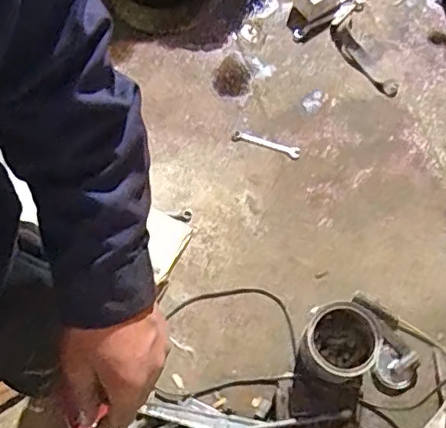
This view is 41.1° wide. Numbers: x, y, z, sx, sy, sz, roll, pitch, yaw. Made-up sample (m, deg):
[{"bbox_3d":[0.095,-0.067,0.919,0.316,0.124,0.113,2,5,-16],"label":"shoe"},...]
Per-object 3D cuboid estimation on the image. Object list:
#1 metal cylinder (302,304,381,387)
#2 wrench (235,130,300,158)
[{"bbox_3d":[0.260,0.293,1.336,0.155,0.137,0.179,23,71,9],"label":"metal cylinder"},{"bbox_3d":[0.119,-0.191,1.609,0.184,0.013,0.028,20,71,8],"label":"wrench"}]

